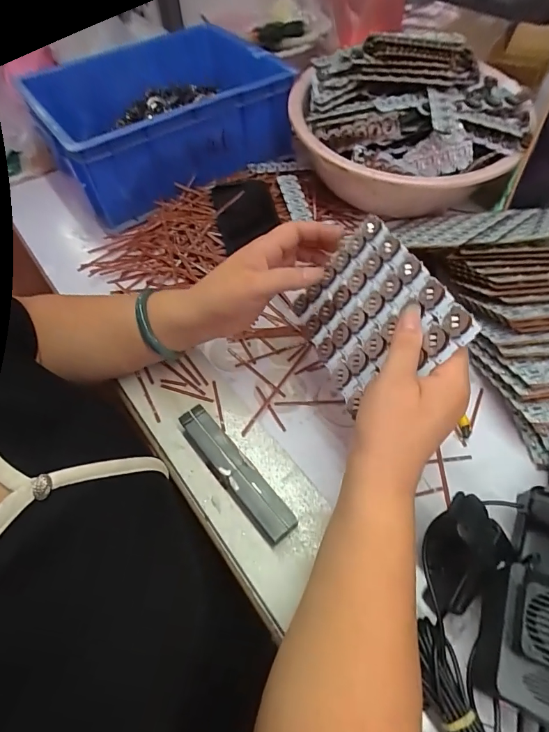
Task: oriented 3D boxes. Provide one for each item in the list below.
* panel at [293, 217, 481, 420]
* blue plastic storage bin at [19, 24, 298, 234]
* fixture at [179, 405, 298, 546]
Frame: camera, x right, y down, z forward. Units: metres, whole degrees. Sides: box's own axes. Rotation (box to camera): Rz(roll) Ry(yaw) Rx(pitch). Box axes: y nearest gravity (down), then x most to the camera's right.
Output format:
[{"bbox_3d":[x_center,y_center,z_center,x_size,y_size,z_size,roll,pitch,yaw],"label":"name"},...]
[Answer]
[{"bbox_3d":[0.072,-0.044,0.325,0.108,0.006,0.148,-46,47,26],"label":"panel"},{"bbox_3d":[-0.177,-0.405,0.631,0.330,0.109,0.344,-26,59,-14],"label":"blue plastic storage bin"},{"bbox_3d":[-0.036,0.092,0.359,0.028,0.022,0.141,-36,62,-19],"label":"fixture"}]

